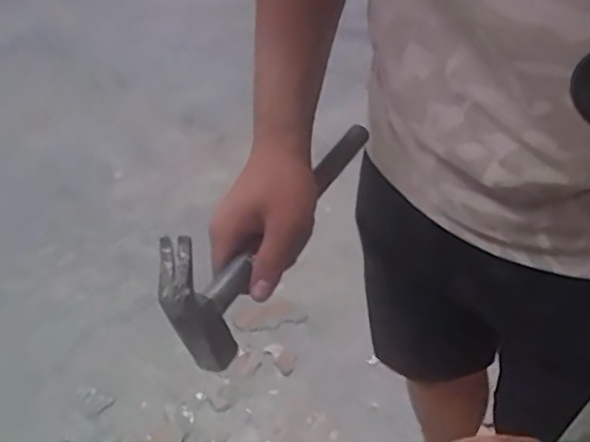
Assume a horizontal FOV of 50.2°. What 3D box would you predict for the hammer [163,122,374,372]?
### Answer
[{"bbox_3d":[-0.009,-0.008,0.531,0.047,0.095,0.290,16,43,27],"label":"hammer"}]

